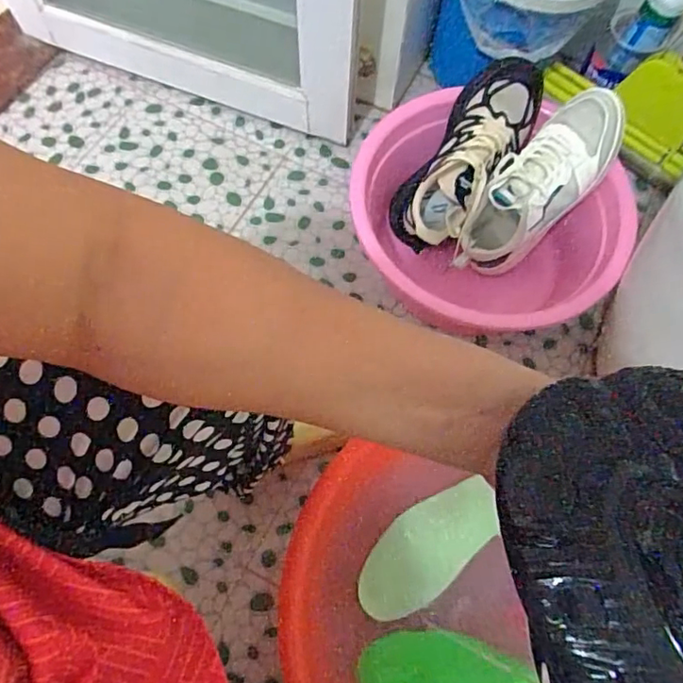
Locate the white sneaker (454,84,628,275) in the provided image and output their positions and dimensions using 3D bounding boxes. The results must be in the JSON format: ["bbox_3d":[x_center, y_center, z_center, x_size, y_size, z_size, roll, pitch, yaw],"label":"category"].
[{"bbox_3d":[0.282,-0.224,0.800,0.113,0.090,0.298,46,109,16],"label":"white sneaker"}]

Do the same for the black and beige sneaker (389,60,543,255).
[{"bbox_3d":[0.180,-0.273,0.819,0.130,0.106,0.300,41,110,15],"label":"black and beige sneaker"}]

